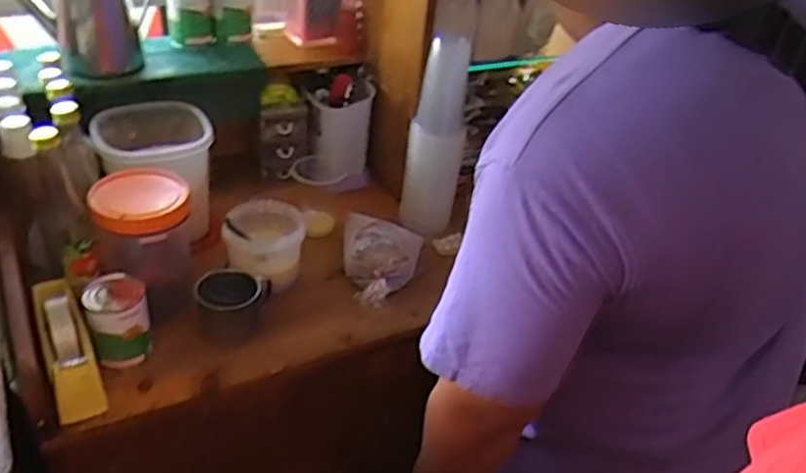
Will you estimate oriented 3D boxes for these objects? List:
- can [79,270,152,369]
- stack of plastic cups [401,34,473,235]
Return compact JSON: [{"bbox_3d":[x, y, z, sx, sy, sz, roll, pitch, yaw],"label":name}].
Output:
[{"bbox_3d":[-0.368,0.107,0.922,0.077,0.086,0.084,-7,38,-19],"label":"can"},{"bbox_3d":[0.055,-0.160,1.171,0.089,0.342,0.085,9,36,2],"label":"stack of plastic cups"}]

